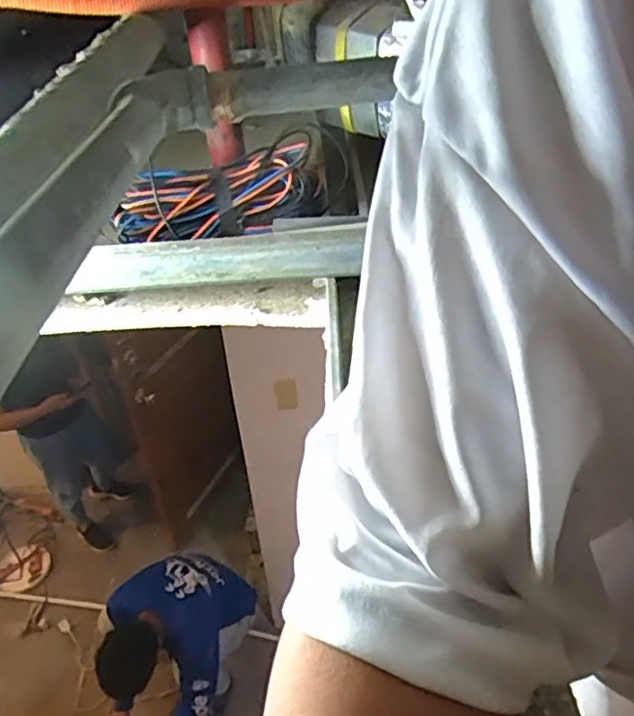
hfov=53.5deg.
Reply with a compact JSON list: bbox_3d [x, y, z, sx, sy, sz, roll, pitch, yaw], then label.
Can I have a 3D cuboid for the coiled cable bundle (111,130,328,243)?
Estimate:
[{"bbox_3d":[-0.090,-0.176,0.677,0.211,0.068,0.072,-18,39,-19],"label":"coiled cable bundle"}]

